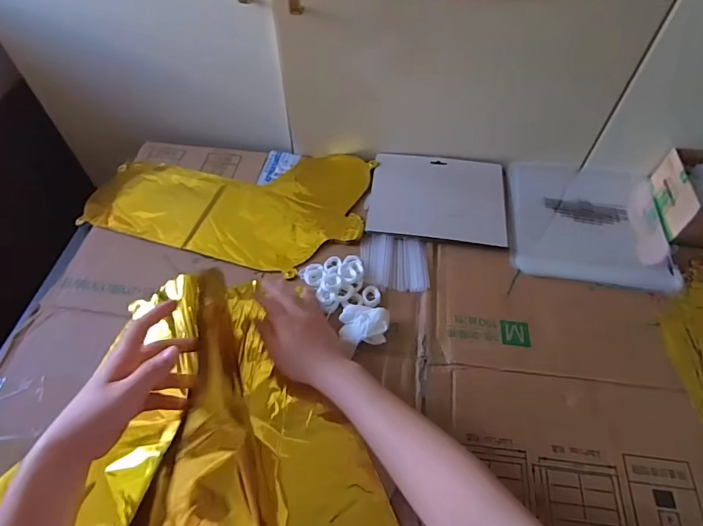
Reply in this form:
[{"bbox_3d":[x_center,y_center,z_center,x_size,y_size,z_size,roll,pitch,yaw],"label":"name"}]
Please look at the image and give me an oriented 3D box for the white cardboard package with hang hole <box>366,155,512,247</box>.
[{"bbox_3d":[0.127,-0.098,0.648,0.193,0.008,0.158,6,55,3],"label":"white cardboard package with hang hole"}]

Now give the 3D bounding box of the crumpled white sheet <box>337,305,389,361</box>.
[{"bbox_3d":[0.014,0.077,0.519,0.056,0.023,0.058,8,55,4],"label":"crumpled white sheet"}]

